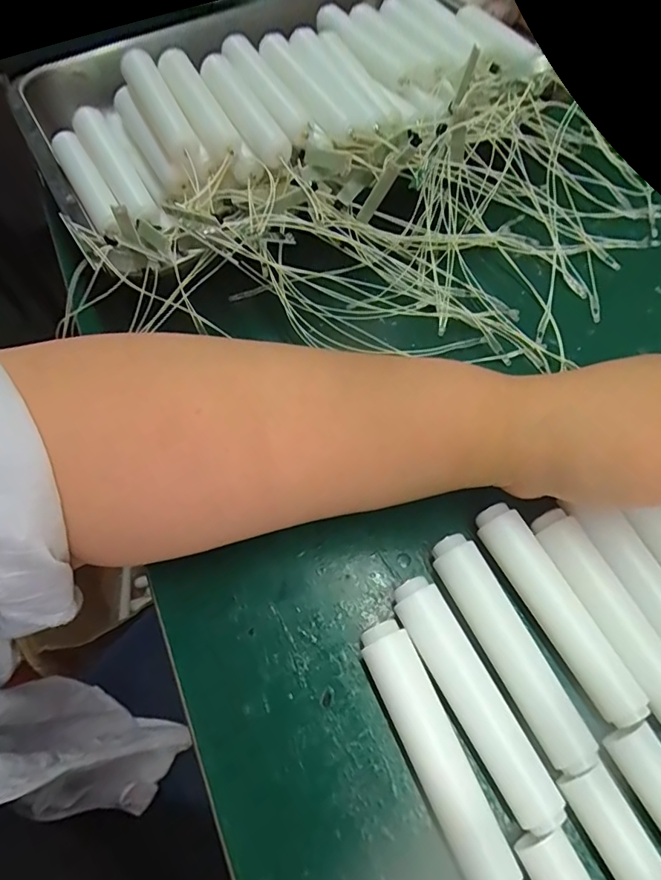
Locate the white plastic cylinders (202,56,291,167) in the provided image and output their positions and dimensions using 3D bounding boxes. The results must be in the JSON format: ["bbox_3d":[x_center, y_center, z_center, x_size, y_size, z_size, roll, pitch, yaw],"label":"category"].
[{"bbox_3d":[-0.051,-0.192,0.298,0.021,0.024,0.106,-25,61,-11],"label":"white plastic cylinders"}]

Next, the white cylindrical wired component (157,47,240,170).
[{"bbox_3d":[-0.078,-0.198,0.303,0.021,0.026,0.110,-24,61,-10],"label":"white cylindrical wired component"}]

